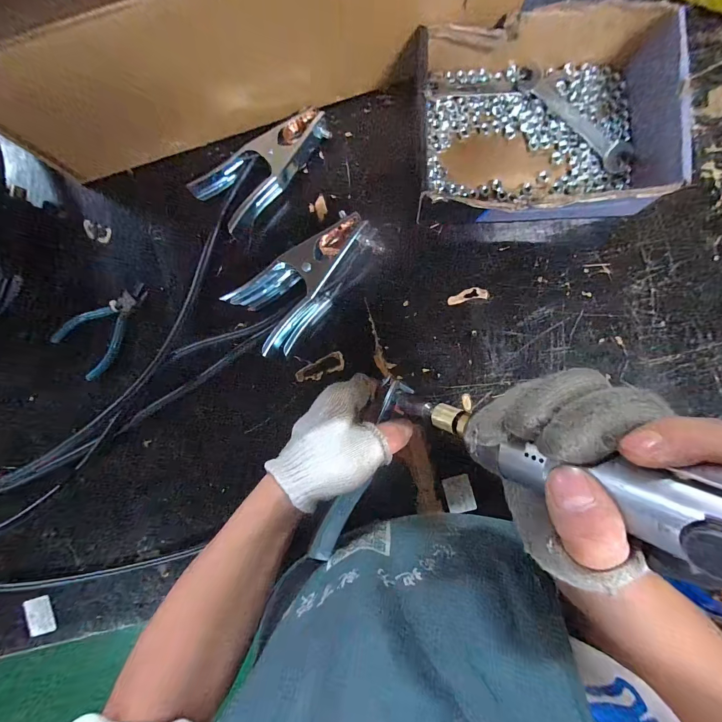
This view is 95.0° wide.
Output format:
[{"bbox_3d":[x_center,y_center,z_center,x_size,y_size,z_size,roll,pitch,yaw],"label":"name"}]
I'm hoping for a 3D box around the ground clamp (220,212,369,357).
[{"bbox_3d":[-0.055,-0.077,0.355,0.165,0.051,0.088,-33,88,2],"label":"ground clamp"}]

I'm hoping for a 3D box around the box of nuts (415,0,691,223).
[{"bbox_3d":[0.183,-0.245,0.342,0.249,0.062,0.196,-4,89,2],"label":"box of nuts"}]

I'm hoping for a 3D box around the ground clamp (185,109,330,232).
[{"bbox_3d":[-0.106,-0.219,0.367,0.162,0.034,0.078,-43,88,1],"label":"ground clamp"}]

